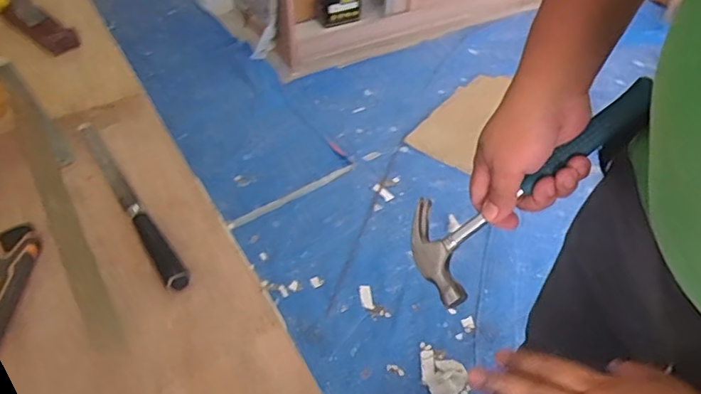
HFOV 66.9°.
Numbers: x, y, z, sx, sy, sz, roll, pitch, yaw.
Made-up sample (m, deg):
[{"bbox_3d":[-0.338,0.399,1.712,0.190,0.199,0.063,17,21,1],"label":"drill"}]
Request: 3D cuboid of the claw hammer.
[{"bbox_3d":[0.150,-0.009,0.456,0.039,0.240,0.091,32,28,-35],"label":"claw hammer"}]

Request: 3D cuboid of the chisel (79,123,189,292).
[{"bbox_3d":[-0.255,-0.005,0.604,0.023,0.021,0.324,-25,51,-24],"label":"chisel"}]

